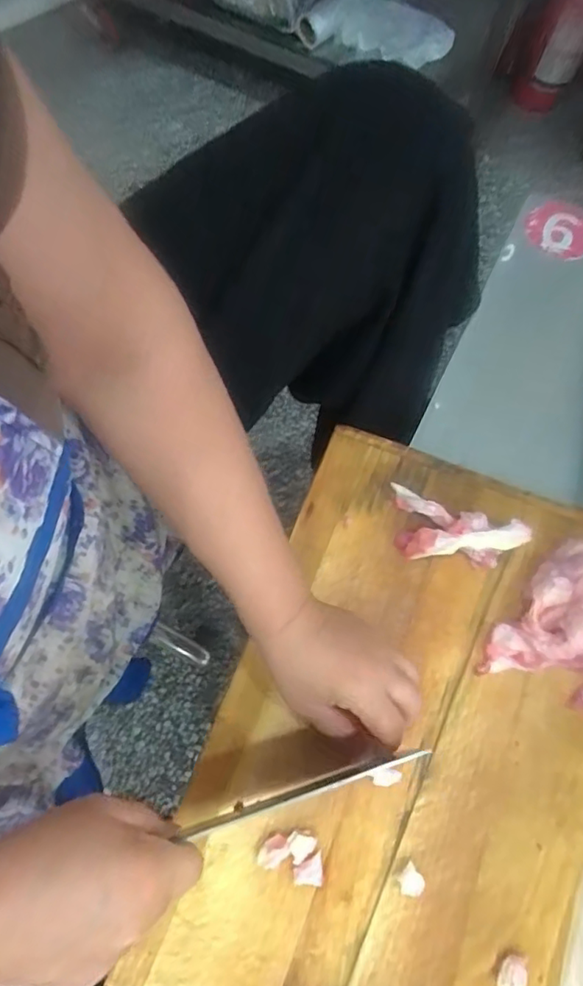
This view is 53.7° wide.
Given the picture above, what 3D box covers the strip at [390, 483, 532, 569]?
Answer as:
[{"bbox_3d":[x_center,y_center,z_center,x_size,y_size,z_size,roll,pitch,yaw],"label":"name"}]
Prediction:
[{"bbox_3d":[0.137,0.035,0.490,0.113,0.028,0.055,20,72,5],"label":"strip"}]

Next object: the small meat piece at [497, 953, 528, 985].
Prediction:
[{"bbox_3d":[0.154,0.333,0.400,0.016,0.010,0.023,17,72,4],"label":"small meat piece"}]

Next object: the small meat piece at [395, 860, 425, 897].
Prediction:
[{"bbox_3d":[0.088,0.287,0.423,0.019,0.007,0.020,1,72,-2],"label":"small meat piece"}]

